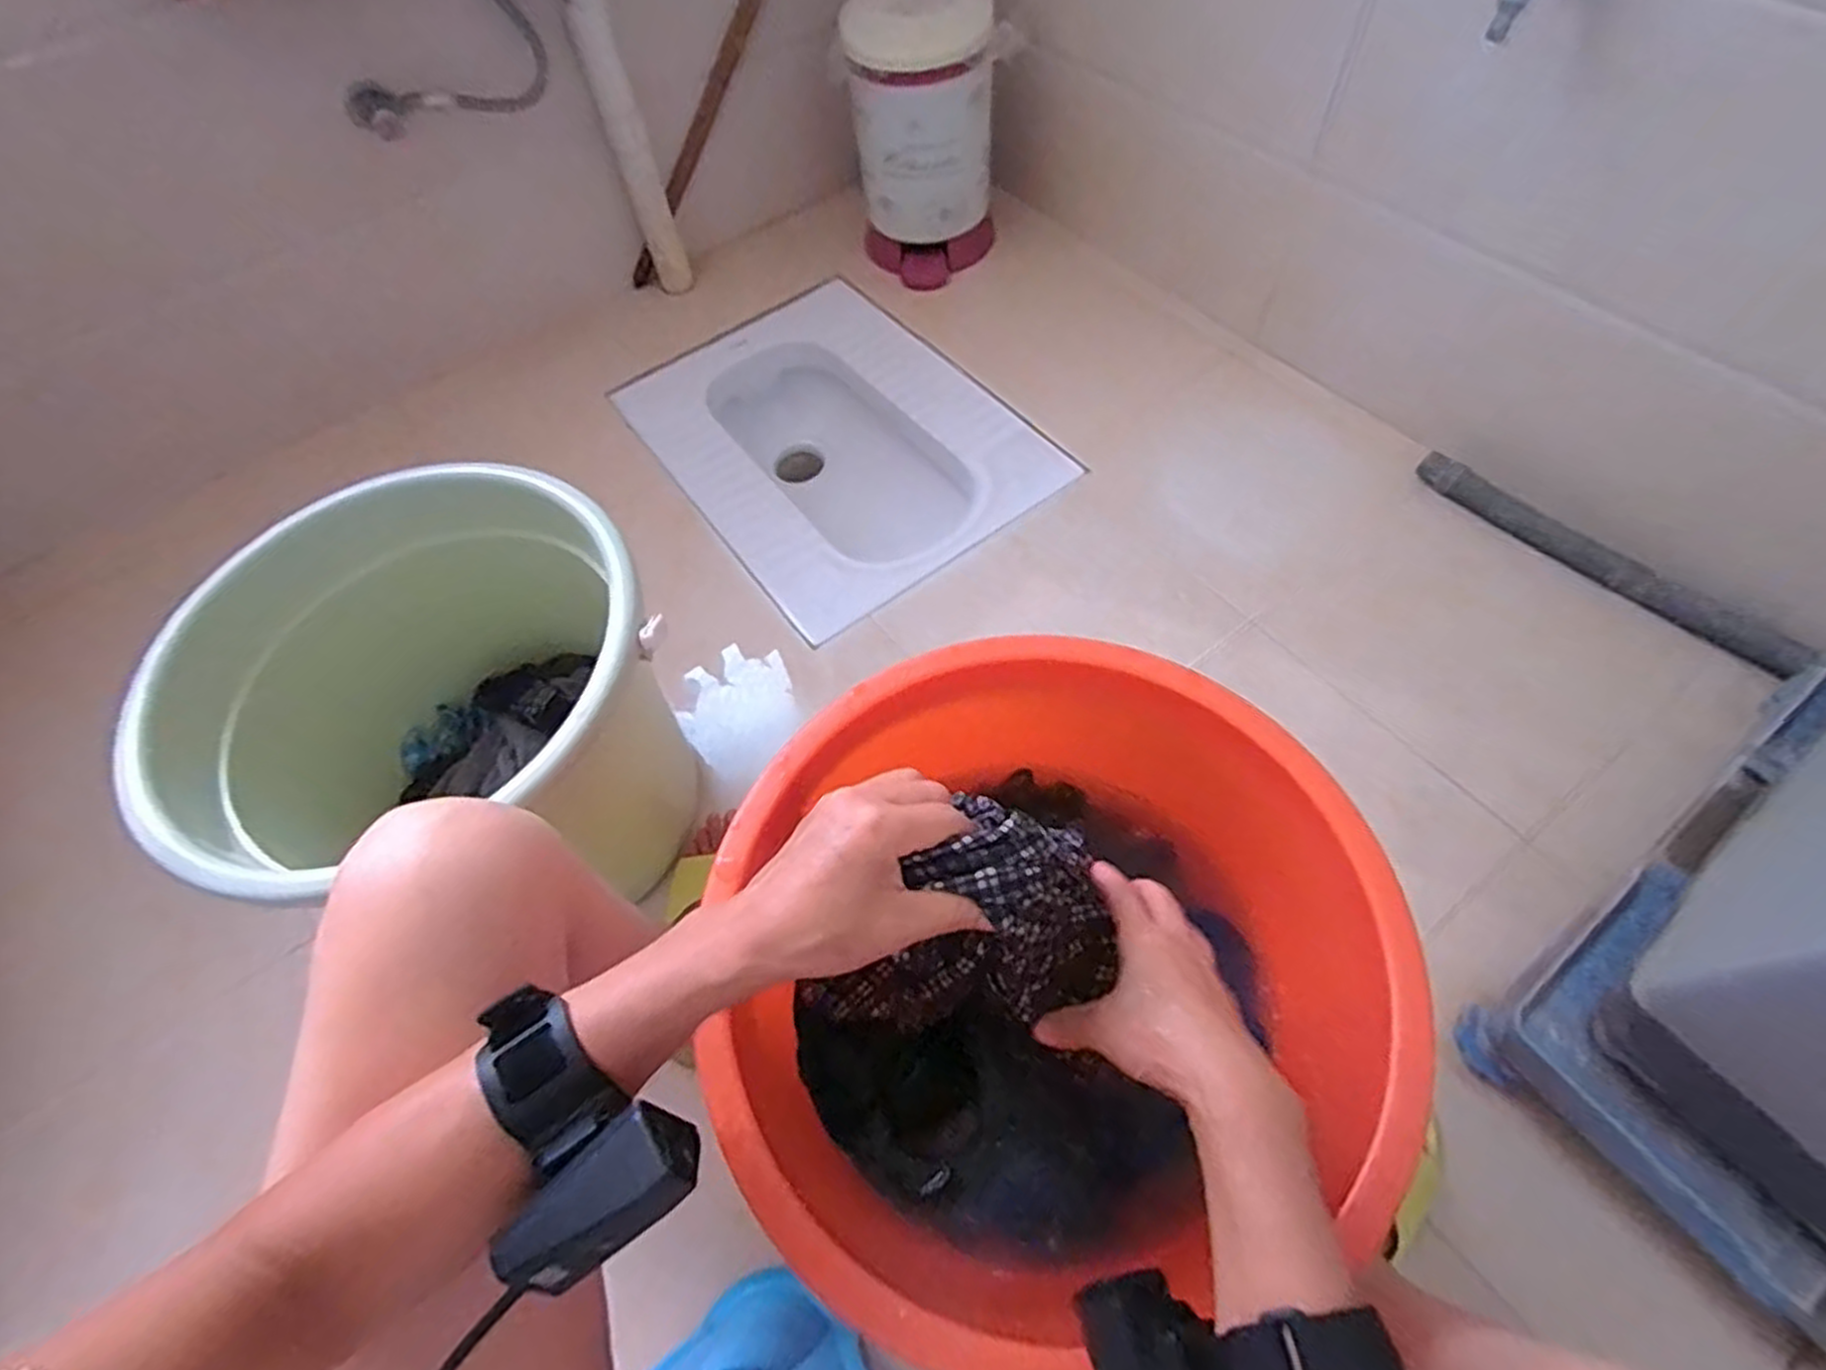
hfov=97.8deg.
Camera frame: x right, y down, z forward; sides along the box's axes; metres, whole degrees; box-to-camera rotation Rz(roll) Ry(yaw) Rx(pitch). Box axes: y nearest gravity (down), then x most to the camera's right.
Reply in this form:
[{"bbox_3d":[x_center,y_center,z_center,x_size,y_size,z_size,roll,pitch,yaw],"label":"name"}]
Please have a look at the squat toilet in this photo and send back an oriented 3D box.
[{"bbox_3d":[-0.113,-0.310,1.208,0.438,0.204,0.584,-34,60,-18],"label":"squat toilet"}]

